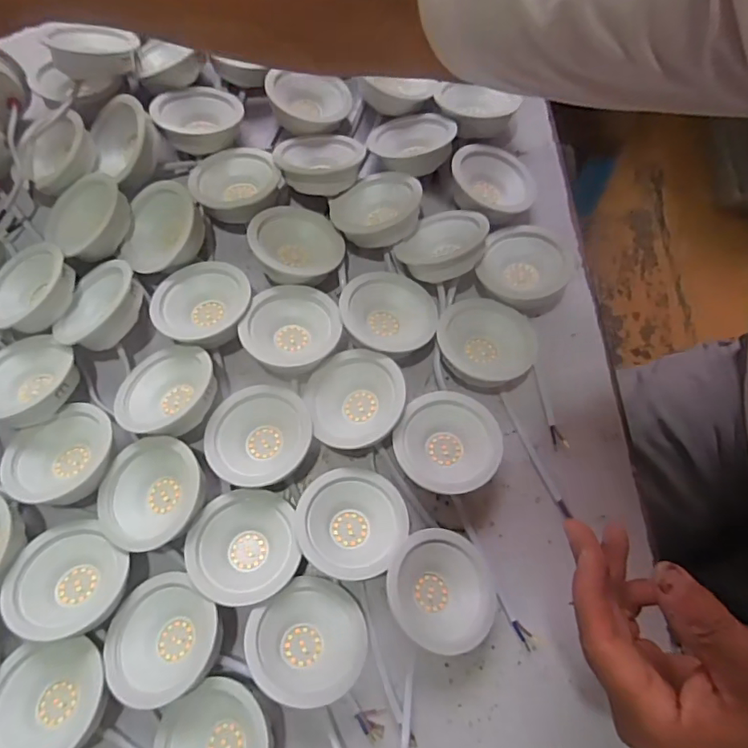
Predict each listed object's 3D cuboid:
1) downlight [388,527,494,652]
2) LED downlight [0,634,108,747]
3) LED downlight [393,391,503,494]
[{"bbox_3d":[0.042,0.136,0.338,0.065,0.042,0.068,1,72,-2],"label":"downlight"},{"bbox_3d":[-0.189,0.198,0.316,0.068,0.032,0.068,-1,55,2],"label":"LED downlight"},{"bbox_3d":[0.049,0.048,0.367,0.068,0.035,0.071,1,72,-2],"label":"LED downlight"}]

